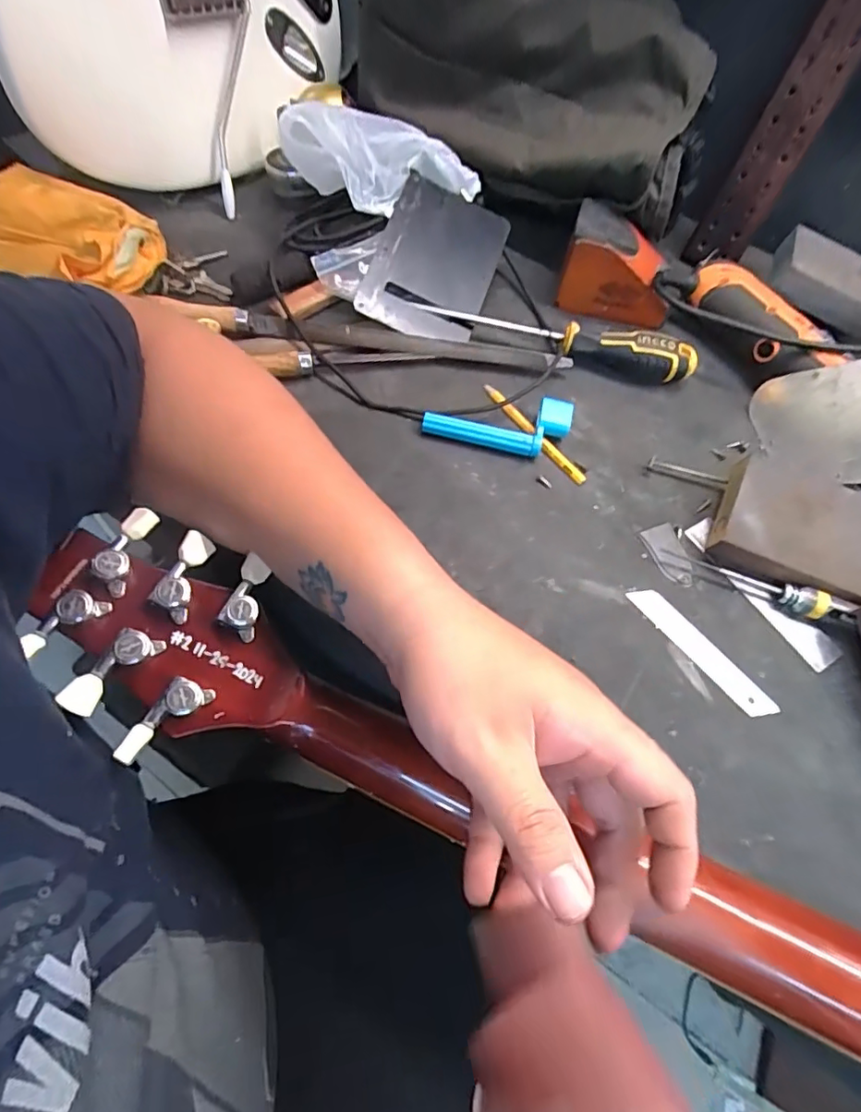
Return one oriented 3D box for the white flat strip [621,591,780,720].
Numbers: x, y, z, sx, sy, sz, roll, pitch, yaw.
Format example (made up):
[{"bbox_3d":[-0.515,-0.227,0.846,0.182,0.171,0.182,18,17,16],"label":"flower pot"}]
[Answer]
[{"bbox_3d":[0.171,0.058,0.351,0.020,0.004,0.103,-34,69,-22],"label":"white flat strip"}]

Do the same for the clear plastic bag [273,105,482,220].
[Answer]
[{"bbox_3d":[-0.042,-0.334,0.473,0.167,0.045,0.075,8,61,-1],"label":"clear plastic bag"}]

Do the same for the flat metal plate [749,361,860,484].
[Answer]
[{"bbox_3d":[0.286,-0.099,0.398,0.006,0.075,0.129,5,26,-23],"label":"flat metal plate"}]

